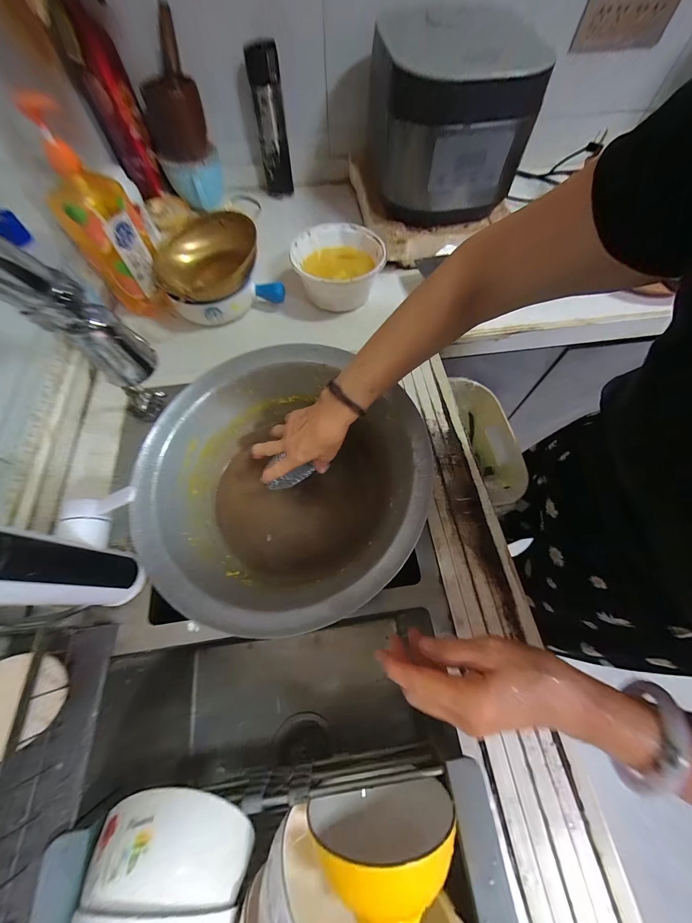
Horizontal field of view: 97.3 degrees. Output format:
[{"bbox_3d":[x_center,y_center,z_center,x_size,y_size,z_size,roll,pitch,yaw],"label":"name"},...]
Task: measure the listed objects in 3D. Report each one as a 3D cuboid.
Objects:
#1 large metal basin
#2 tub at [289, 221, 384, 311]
[{"bbox_3d":[-0.090,0.030,0.454,0.380,0.162,0.371,0,64,-1],"label":"large metal basin"},{"bbox_3d":[-0.012,-0.346,0.563,0.152,0.088,0.146,-1,65,1],"label":"tub"}]

